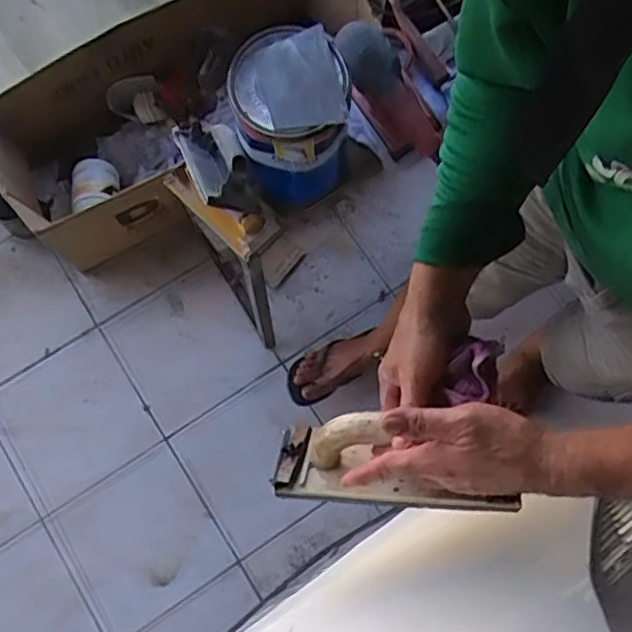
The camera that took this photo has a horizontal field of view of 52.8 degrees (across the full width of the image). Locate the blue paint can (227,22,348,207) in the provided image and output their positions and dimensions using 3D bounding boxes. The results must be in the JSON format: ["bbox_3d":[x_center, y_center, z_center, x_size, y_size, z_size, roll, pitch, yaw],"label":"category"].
[{"bbox_3d":[-0.034,-0.276,0.911,0.148,0.203,0.154,0,76,0],"label":"blue paint can"}]

